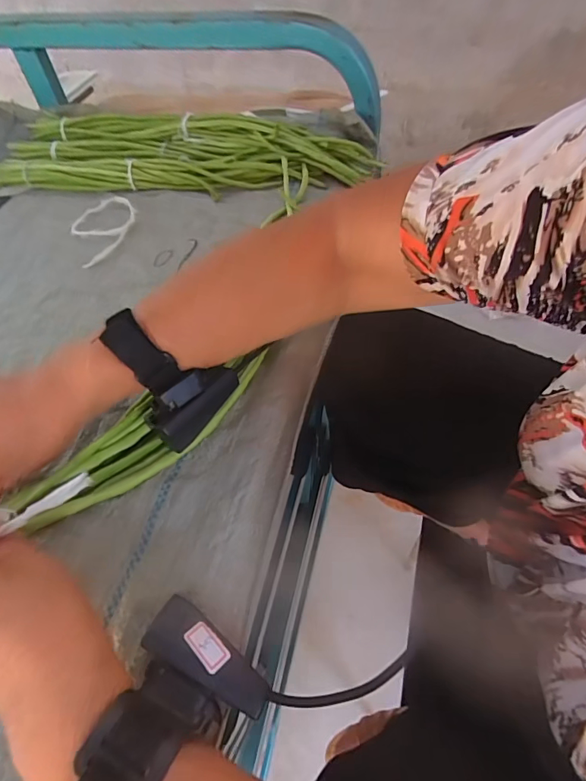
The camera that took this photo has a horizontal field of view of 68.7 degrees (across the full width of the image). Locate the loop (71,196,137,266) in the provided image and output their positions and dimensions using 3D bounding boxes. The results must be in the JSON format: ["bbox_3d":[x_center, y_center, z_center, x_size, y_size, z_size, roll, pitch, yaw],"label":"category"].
[{"bbox_3d":[-0.223,-0.195,0.512,0.077,0.006,0.117,-26,58,-8],"label":"loop"}]

